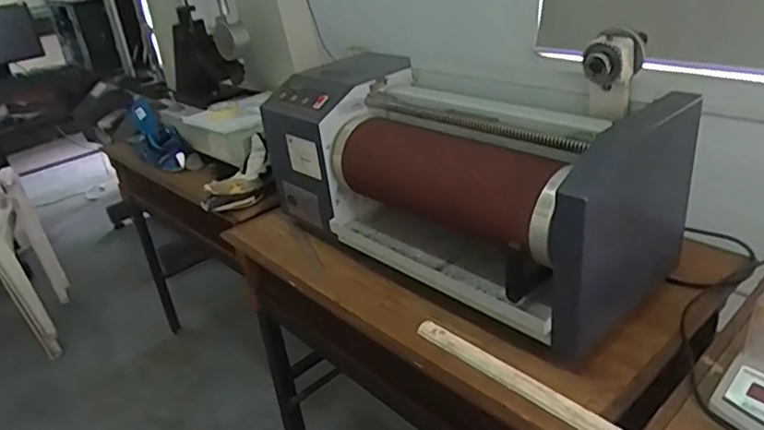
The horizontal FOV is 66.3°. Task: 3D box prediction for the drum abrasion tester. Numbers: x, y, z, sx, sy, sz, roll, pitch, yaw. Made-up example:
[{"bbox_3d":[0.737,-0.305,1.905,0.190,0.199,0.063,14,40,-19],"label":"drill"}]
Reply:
[{"bbox_3d":[0.086,-0.083,1.096,0.284,0.326,0.817,-28,34,-34],"label":"drum abrasion tester"}]

